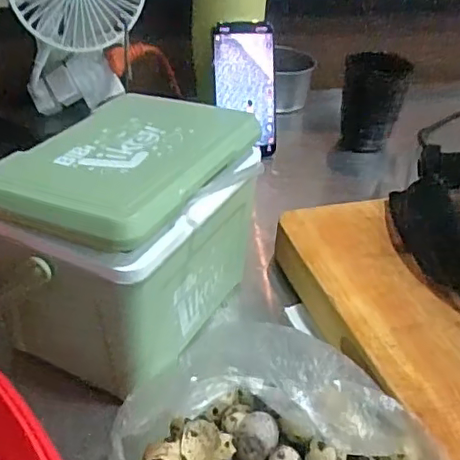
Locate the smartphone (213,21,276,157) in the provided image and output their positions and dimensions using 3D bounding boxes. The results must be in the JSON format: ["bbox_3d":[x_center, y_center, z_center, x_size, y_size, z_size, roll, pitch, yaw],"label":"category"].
[{"bbox_3d":[0.018,-0.161,0.677,0.071,0.147,0.009,-5,13,-13],"label":"smartphone"}]

